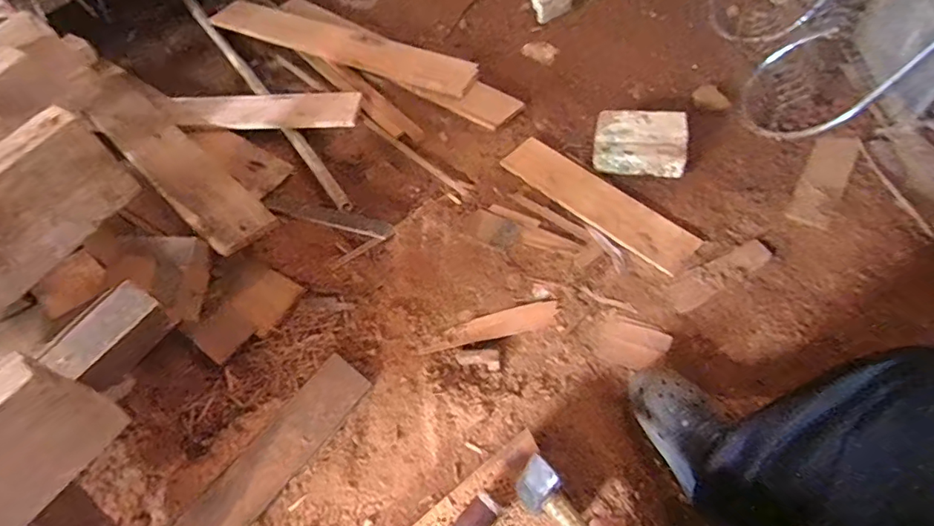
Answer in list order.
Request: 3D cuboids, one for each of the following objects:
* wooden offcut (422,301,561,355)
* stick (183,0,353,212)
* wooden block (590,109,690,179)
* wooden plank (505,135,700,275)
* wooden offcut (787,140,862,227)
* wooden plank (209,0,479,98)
[{"bbox_3d":[0.043,0.109,0.897,0.239,0.008,0.048,-12,56,-3],"label":"wooden offcut"},{"bbox_3d":[-0.507,-0.425,1.249,0.035,0.032,0.945,-32,60,-16],"label":"stick"},{"bbox_3d":[0.348,-0.241,1.044,0.176,0.068,0.123,9,58,11],"label":"wooden block"},{"bbox_3d":[0.254,-0.127,1.010,0.110,0.014,0.396,-41,62,-20],"label":"wooden plank"},{"bbox_3d":[0.697,-0.165,1.009,0.077,0.015,0.252,28,63,21],"label":"wooden offcut"},{"bbox_3d":[-0.335,-0.551,1.295,0.773,0.026,0.111,24,61,19],"label":"wooden plank"}]

